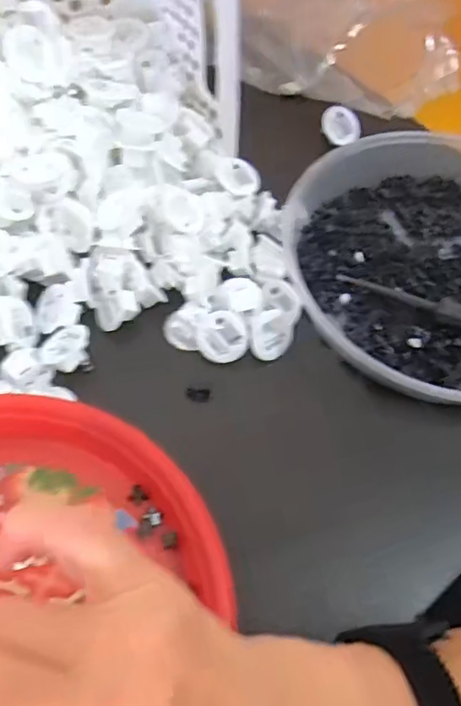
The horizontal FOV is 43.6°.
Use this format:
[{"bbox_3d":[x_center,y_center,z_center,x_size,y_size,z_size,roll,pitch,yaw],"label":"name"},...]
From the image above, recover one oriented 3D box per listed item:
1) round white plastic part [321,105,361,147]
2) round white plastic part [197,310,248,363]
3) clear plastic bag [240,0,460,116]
[{"bbox_3d":[0.094,-0.193,0.489,0.033,0.004,0.035,-3,97,-21],"label":"round white plastic part"},{"bbox_3d":[-0.005,-0.010,0.379,0.032,0.011,0.032,0,87,7],"label":"round white plastic part"},{"bbox_3d":[0.098,-0.272,0.506,0.198,0.053,0.104,26,62,10],"label":"clear plastic bag"}]

